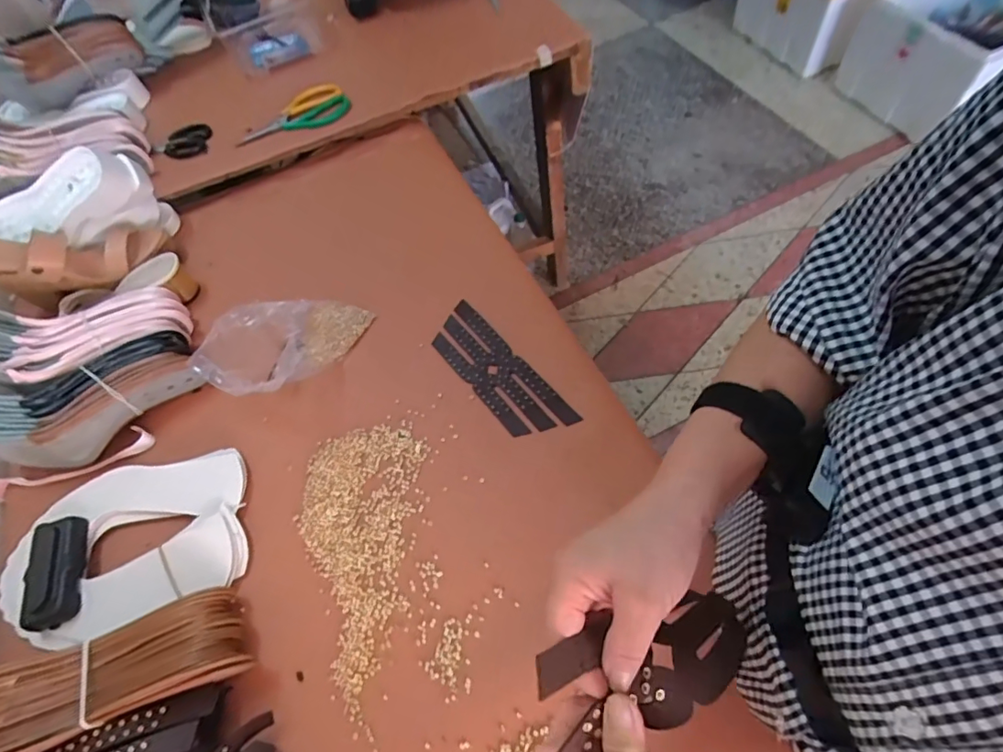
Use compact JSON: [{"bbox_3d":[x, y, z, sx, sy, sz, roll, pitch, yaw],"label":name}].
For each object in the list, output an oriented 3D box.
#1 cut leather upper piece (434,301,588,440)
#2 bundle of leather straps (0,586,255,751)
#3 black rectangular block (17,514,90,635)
[{"bbox_3d":[-0.007,-0.005,0.610,0.069,0.006,0.209,-39,62,-10],"label":"cut leather upper piece"},{"bbox_3d":[-0.351,0.266,0.451,0.245,0.065,0.079,-24,59,-6],"label":"bundle of leather straps"},{"bbox_3d":[-0.459,0.198,0.534,0.053,0.016,0.107,-18,59,-2],"label":"black rectangular block"}]

